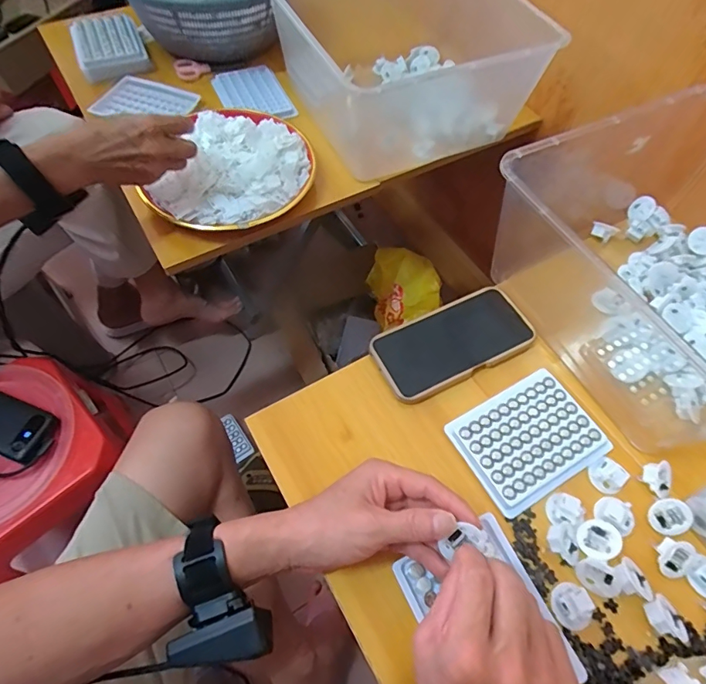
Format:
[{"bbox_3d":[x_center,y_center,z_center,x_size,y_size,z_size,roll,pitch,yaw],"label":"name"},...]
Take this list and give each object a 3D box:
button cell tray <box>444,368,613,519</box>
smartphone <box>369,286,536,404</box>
[{"bbox_3d":[0.166,0.091,0.437,0.126,0.012,0.098,-27,64,-16],"label":"button cell tray"},{"bbox_3d":[0.106,0.000,0.488,0.166,0.014,0.082,-23,63,-15],"label":"smartphone"}]

